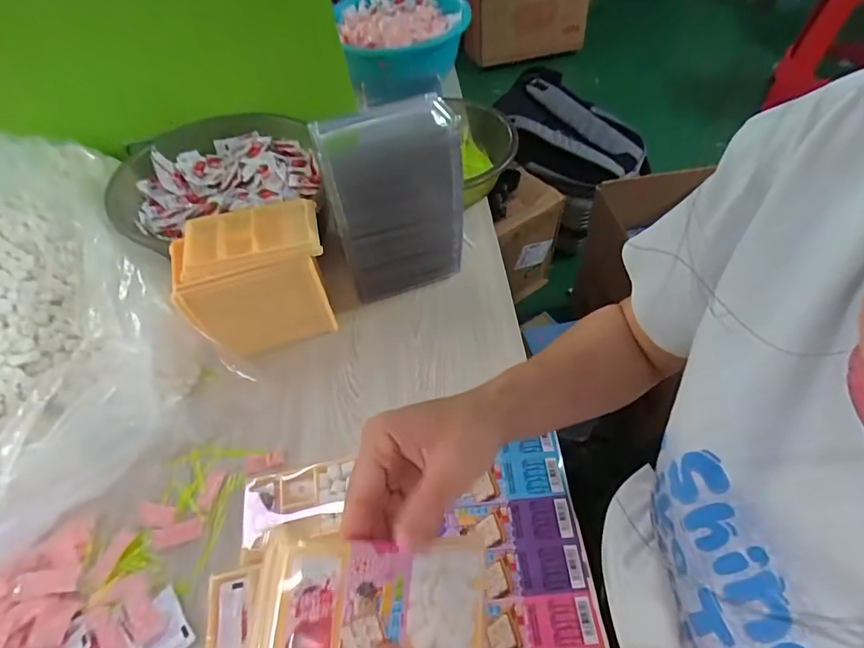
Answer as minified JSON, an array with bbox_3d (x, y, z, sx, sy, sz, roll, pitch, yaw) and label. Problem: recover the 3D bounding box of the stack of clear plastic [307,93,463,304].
[{"bbox_3d":[-0.042,-0.137,0.541,0.141,0.198,0.096,-16,54,-8],"label":"stack of clear plastic"}]

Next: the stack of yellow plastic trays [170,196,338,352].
[{"bbox_3d":[-0.191,-0.046,0.532,0.156,0.148,0.085,-20,54,-11],"label":"stack of yellow plastic trays"}]

